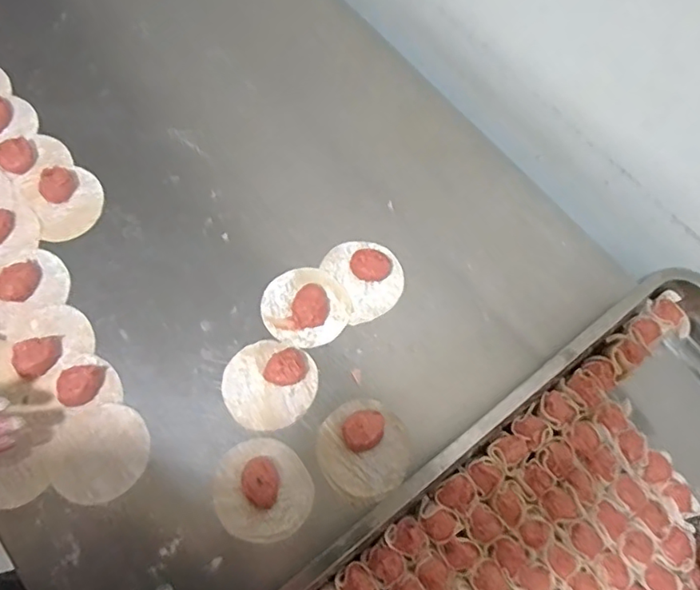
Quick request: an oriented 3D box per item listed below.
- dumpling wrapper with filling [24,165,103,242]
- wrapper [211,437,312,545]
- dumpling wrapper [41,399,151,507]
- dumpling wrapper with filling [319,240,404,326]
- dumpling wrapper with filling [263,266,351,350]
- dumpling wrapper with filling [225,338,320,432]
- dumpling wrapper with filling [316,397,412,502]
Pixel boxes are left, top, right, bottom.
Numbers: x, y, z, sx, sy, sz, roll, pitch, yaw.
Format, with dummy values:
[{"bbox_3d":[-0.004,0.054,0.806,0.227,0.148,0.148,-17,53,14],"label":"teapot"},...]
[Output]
[{"bbox_3d":[-0.295,-0.097,0.588,0.070,0.025,0.075,-27,73,-11],"label":"dumpling wrapper with filling"},{"bbox_3d":[-0.078,0.169,0.489,0.080,0.015,0.085,0,70,-1],"label":"wrapper"},{"bbox_3d":[-0.225,0.140,0.504,0.087,0.004,0.083,-30,73,-12],"label":"dumpling wrapper"},{"bbox_3d":[0.016,-0.021,0.559,0.069,0.018,0.082,-24,72,-10],"label":"dumpling wrapper with filling"},{"bbox_3d":[-0.044,0.009,0.545,0.080,0.015,0.080,-33,74,-12],"label":"dumpling wrapper with filling"},{"bbox_3d":[-0.075,0.081,0.516,0.081,0.017,0.080,0,70,-1],"label":"dumpling wrapper with filling"},{"bbox_3d":[0.012,0.137,0.505,0.079,0.024,0.081,0,70,-1],"label":"dumpling wrapper with filling"}]

